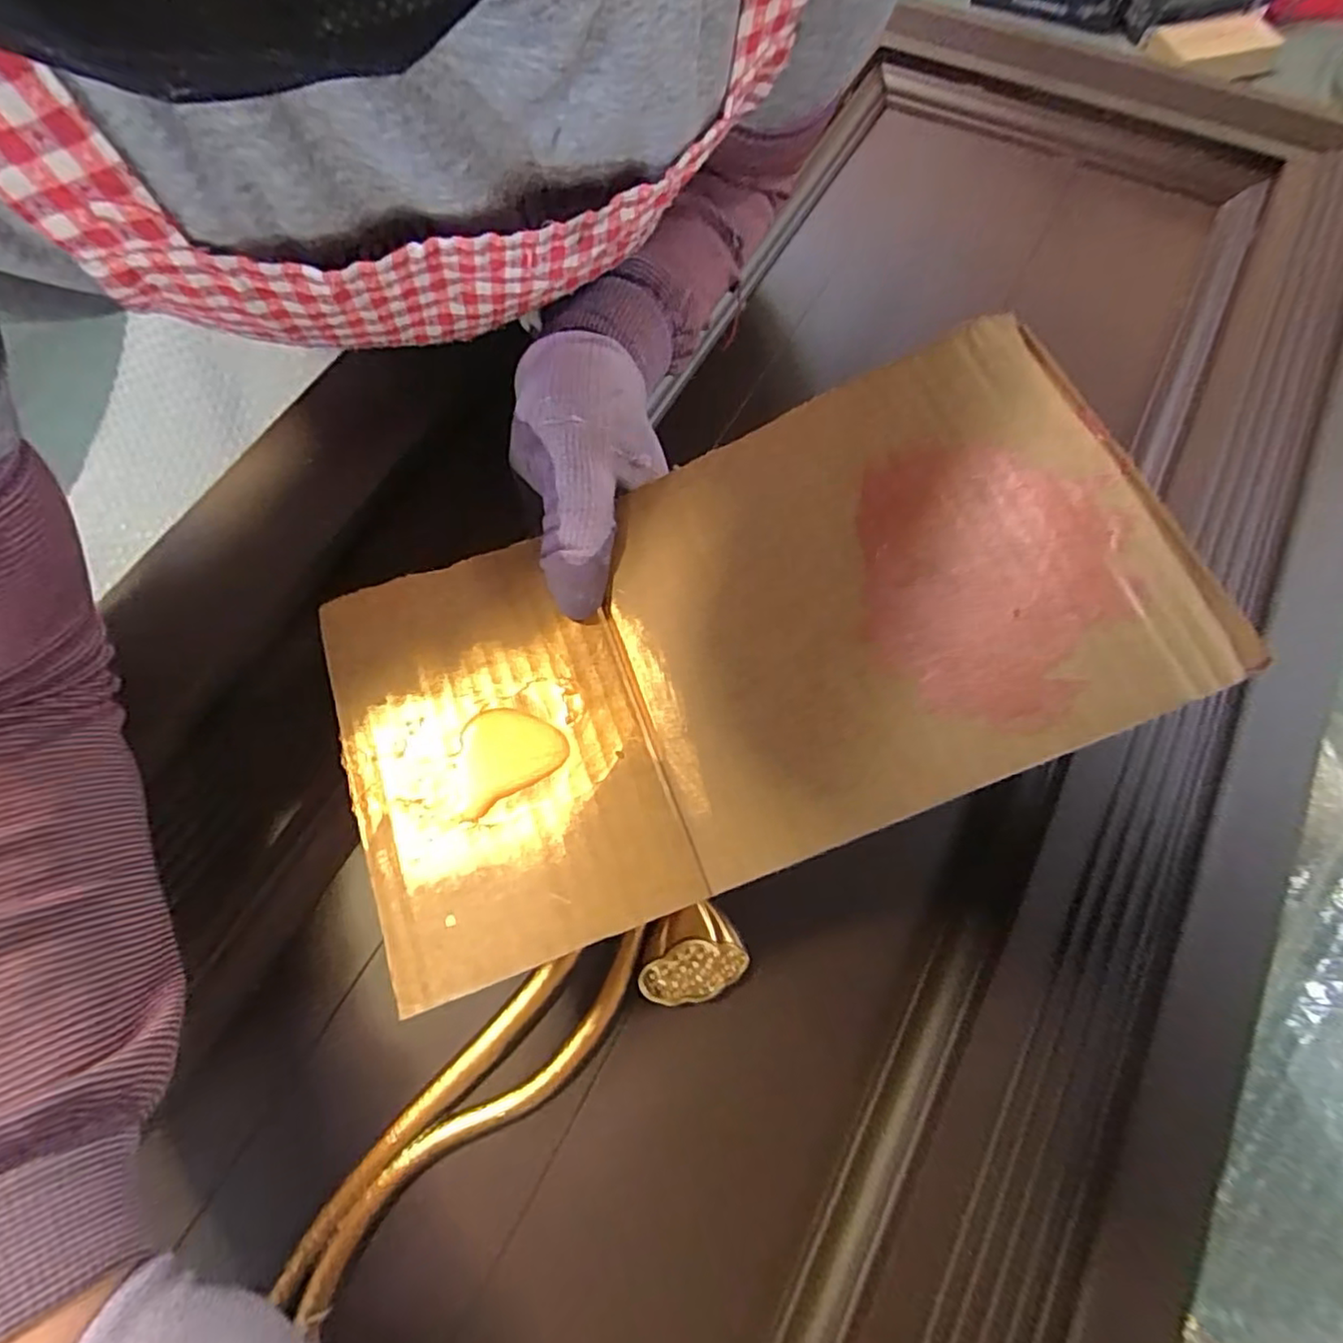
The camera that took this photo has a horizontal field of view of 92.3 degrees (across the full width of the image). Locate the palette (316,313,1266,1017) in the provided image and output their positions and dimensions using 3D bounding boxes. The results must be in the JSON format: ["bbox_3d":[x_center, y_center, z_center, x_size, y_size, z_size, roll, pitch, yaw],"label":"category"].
[{"bbox_3d":[0.024,-0.014,0.229,0.290,0.040,0.154,-20,71,-6],"label":"palette"}]

